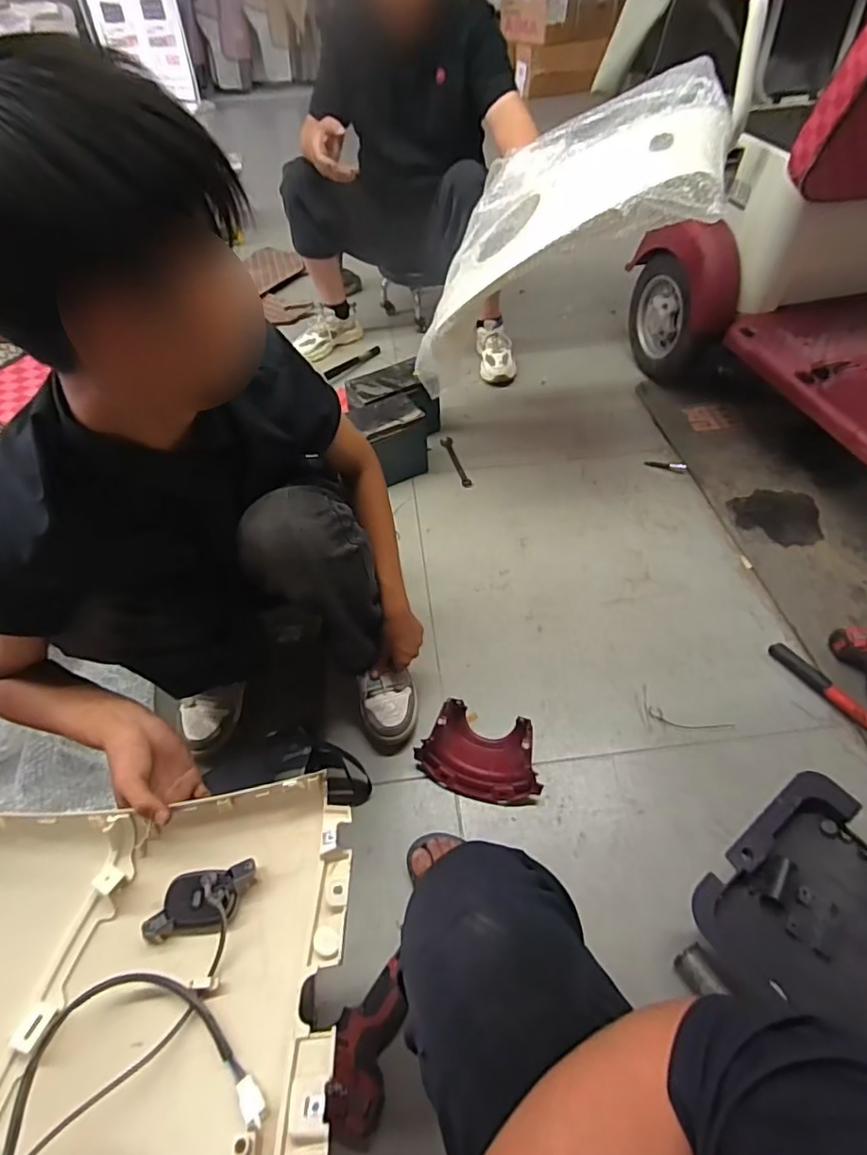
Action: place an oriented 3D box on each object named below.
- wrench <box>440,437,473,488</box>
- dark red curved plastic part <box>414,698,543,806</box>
[{"bbox_3d":[0.061,-0.320,1.495,0.032,0.008,0.219,-10,49,-9],"label":"wrench"},{"bbox_3d":[0.086,0.293,0.923,0.209,0.095,0.137,18,53,17],"label":"dark red curved plastic part"}]

